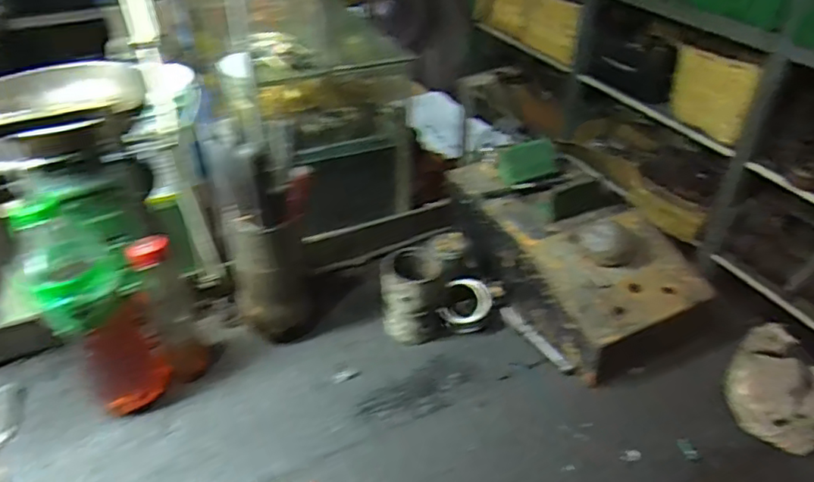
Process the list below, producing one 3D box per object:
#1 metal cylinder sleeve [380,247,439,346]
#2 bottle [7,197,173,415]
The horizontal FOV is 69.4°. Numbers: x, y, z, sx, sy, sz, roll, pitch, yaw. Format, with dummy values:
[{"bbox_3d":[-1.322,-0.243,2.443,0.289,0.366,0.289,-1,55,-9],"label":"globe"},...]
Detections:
[{"bbox_3d":[0.007,0.074,0.755,0.073,0.106,0.070,0,40,1],"label":"metal cylinder sleeve"},{"bbox_3d":[-0.326,0.073,0.618,0.087,0.262,0.065,-25,46,-27],"label":"bottle"}]

